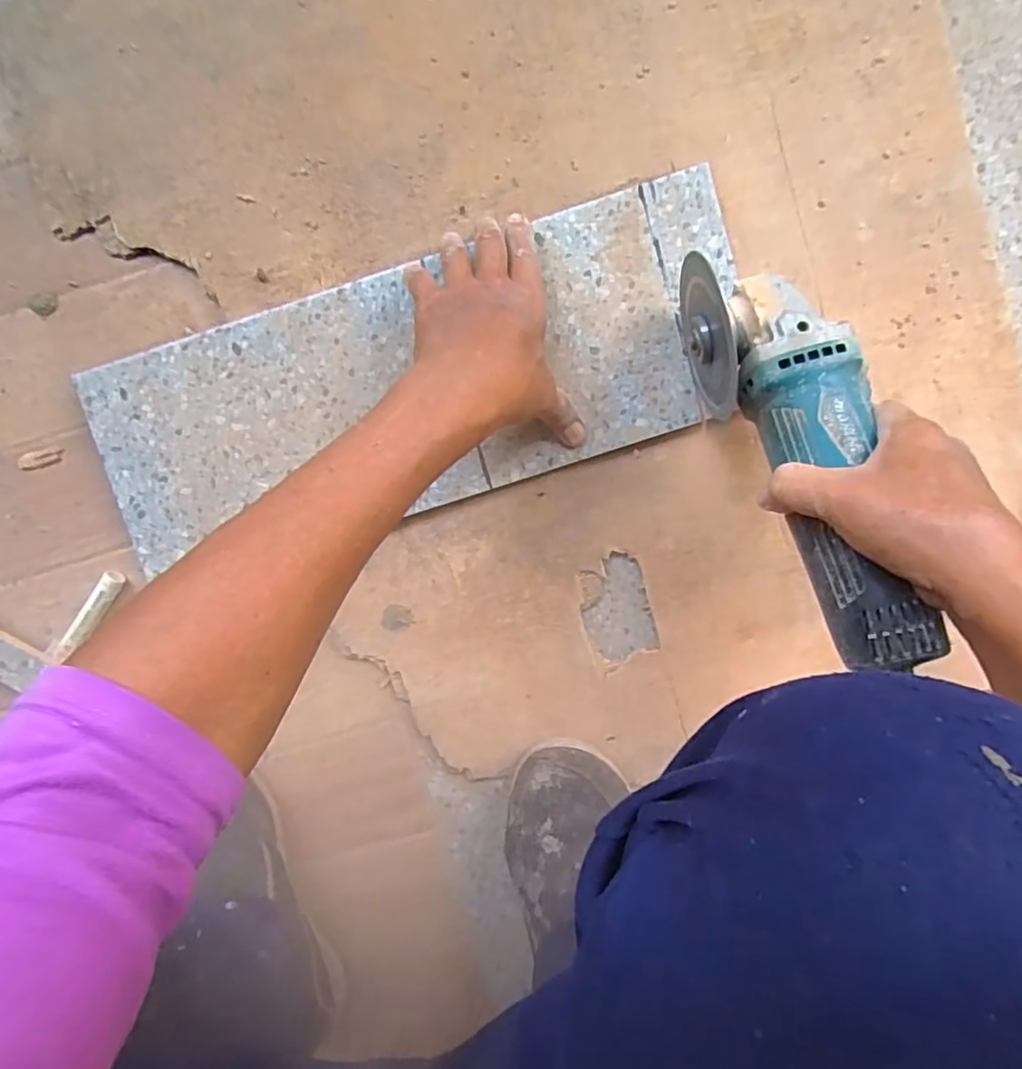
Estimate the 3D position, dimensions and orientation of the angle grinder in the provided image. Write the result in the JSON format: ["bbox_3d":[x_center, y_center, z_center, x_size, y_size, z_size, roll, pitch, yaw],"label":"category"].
[{"bbox_3d":[0.178,-0.051,0.392,0.078,0.098,0.267,-17,73,4],"label":"angle grinder"}]

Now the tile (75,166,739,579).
[{"bbox_3d":[-0.075,-0.112,0.463,0.480,0.007,0.175,-13,95,4],"label":"tile"}]

